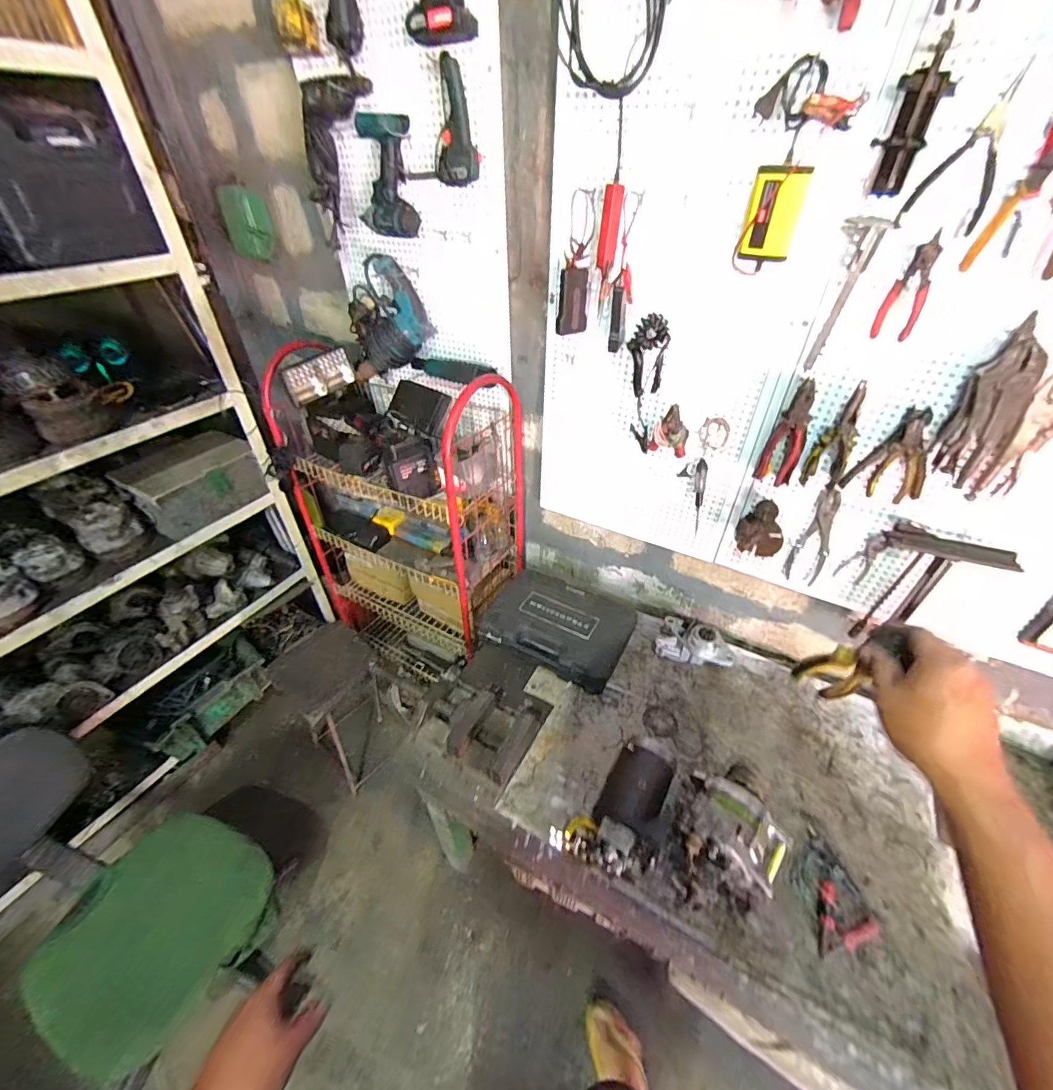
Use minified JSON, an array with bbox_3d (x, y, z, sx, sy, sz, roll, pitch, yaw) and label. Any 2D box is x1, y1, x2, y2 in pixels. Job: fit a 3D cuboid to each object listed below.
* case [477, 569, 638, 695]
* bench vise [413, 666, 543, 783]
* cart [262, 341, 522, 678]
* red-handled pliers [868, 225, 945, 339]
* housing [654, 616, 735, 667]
[{"bbox_3d":[0.083,0.212,1.294,0.386,0.088,0.281,17,43,19],"label":"case"},{"bbox_3d":[-0.111,0.395,1.086,0.251,0.122,0.208,20,44,22],"label":"bench vise"},{"bbox_3d":[-0.392,-0.041,1.536,0.708,1.035,0.335,20,44,22],"label":"cart"},{"bbox_3d":[0.585,-0.390,0.713,0.053,0.141,0.019,30,48,30],"label":"red-handled pliers"},{"bbox_3d":[0.458,0.251,1.246,0.203,0.118,0.104,16,42,17],"label":"housing"}]

